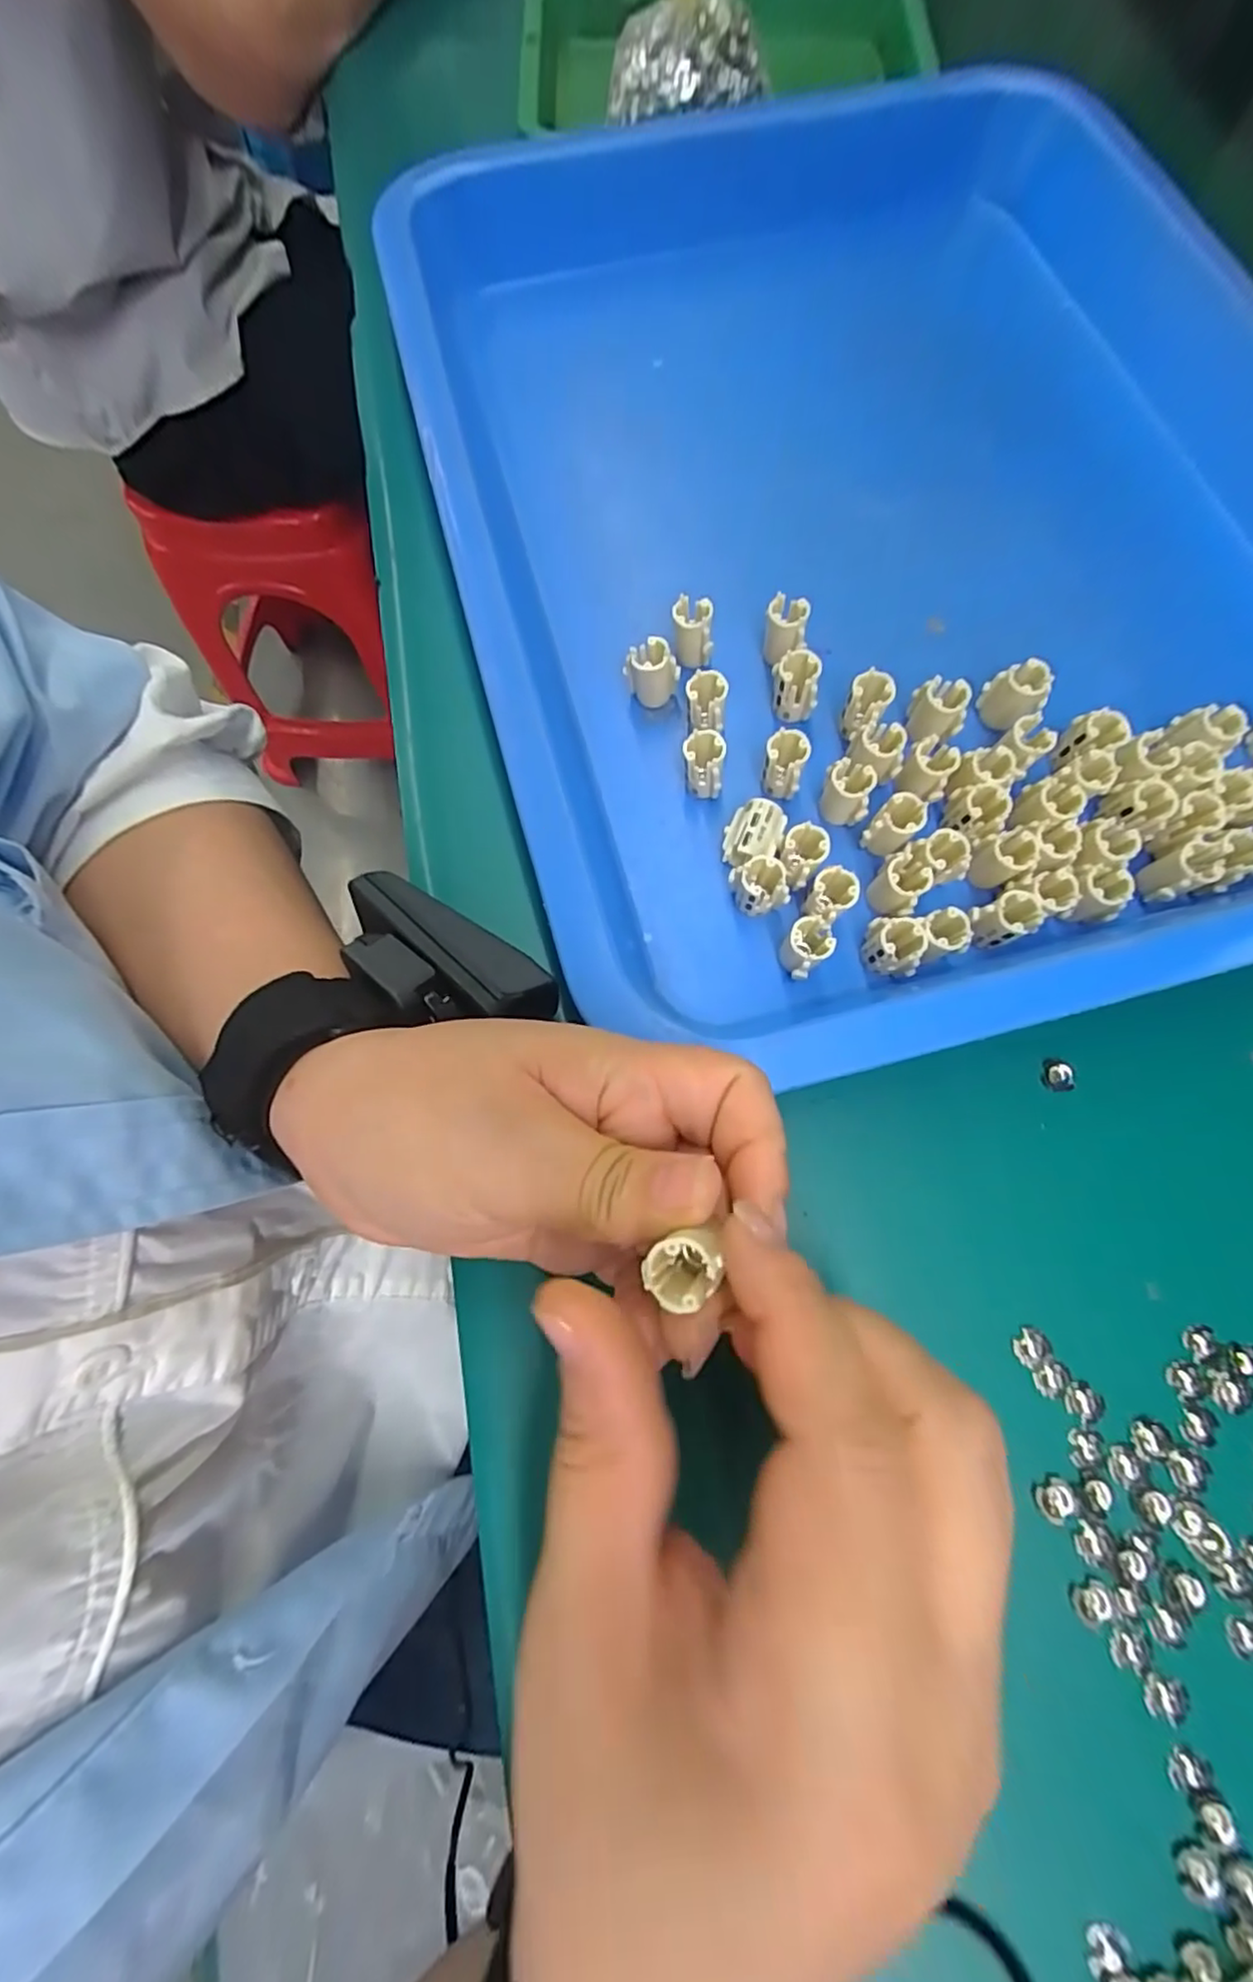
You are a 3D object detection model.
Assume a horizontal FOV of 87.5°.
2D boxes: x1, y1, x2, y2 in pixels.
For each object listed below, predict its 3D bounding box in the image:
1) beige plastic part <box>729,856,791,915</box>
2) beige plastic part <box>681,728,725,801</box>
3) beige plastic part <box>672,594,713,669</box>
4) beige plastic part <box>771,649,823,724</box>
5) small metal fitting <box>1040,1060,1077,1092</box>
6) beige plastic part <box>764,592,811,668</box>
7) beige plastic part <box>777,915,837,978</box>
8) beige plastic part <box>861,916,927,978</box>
[{"bbox_3d":[0.044,-0.034,0.218,0.017,0.019,0.013,-3,73,-1],"label":"beige plastic part"},{"bbox_3d":[0.026,-0.078,0.231,0.014,0.025,0.015,7,73,2],"label":"beige plastic part"},{"bbox_3d":[0.024,-0.131,0.240,0.014,0.019,0.014,-6,73,-2],"label":"beige plastic part"},{"bbox_3d":[0.059,-0.108,0.232,0.015,0.020,0.014,-4,73,-1],"label":"beige plastic part"},{"bbox_3d":[0.141,0.028,0.213,0.009,0.004,0.010,-3,72,-1],"label":"small metal fitting"},{"bbox_3d":[0.056,-0.128,0.237,0.014,0.021,0.014,11,73,3],"label":"beige plastic part"},{"bbox_3d":[0.057,-0.012,0.212,0.014,0.020,0.019,36,76,10],"label":"beige plastic part"},{"bbox_3d":[0.086,-0.014,0.212,0.016,0.022,0.015,0,73,0],"label":"beige plastic part"}]

